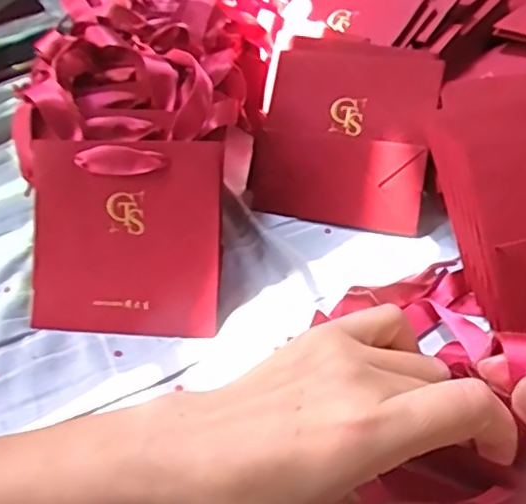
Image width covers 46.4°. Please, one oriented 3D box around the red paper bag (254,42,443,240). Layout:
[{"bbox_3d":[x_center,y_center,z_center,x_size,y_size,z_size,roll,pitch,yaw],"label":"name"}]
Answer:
[{"bbox_3d":[0.068,-0.100,0.512,0.143,0.017,0.152,12,92,21],"label":"red paper bag"}]

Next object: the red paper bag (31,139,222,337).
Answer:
[{"bbox_3d":[-0.103,-0.011,0.449,0.141,0.136,0.018,3,5,10],"label":"red paper bag"}]

